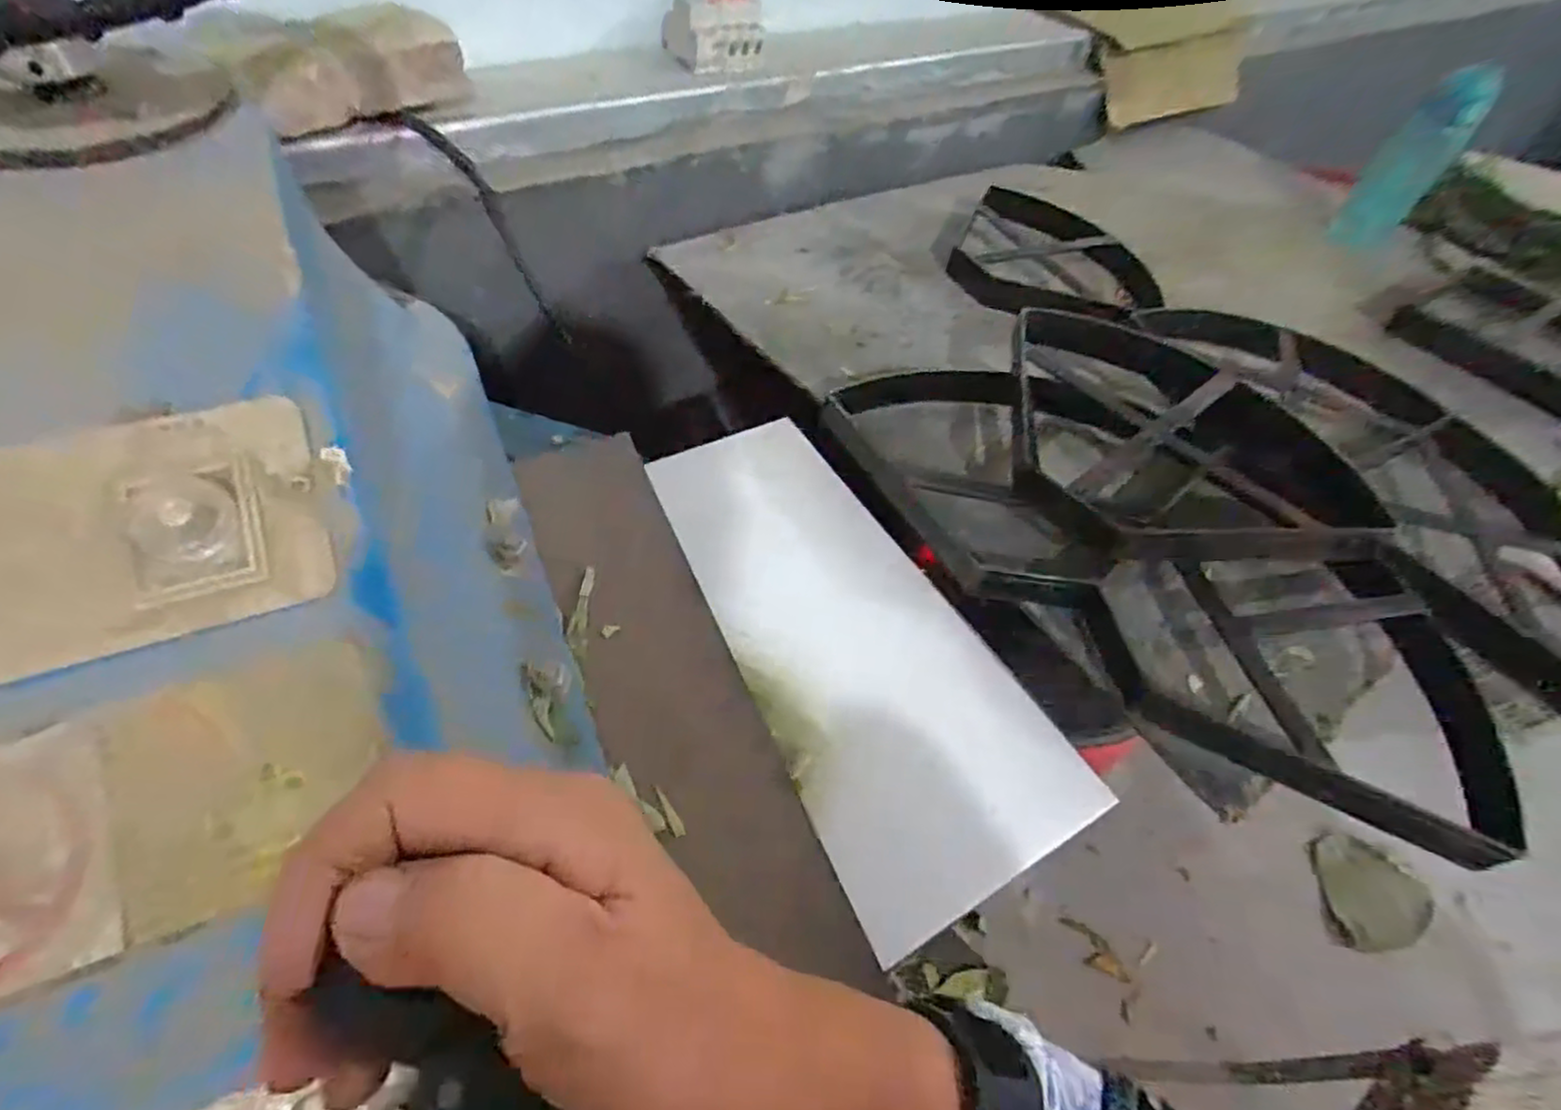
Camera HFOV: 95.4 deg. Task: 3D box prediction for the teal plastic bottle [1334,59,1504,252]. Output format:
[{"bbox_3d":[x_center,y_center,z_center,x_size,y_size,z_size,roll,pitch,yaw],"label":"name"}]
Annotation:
[{"bbox_3d":[0.849,-0.525,0.963,0.082,0.214,0.076,35,56,21],"label":"teal plastic bottle"}]

